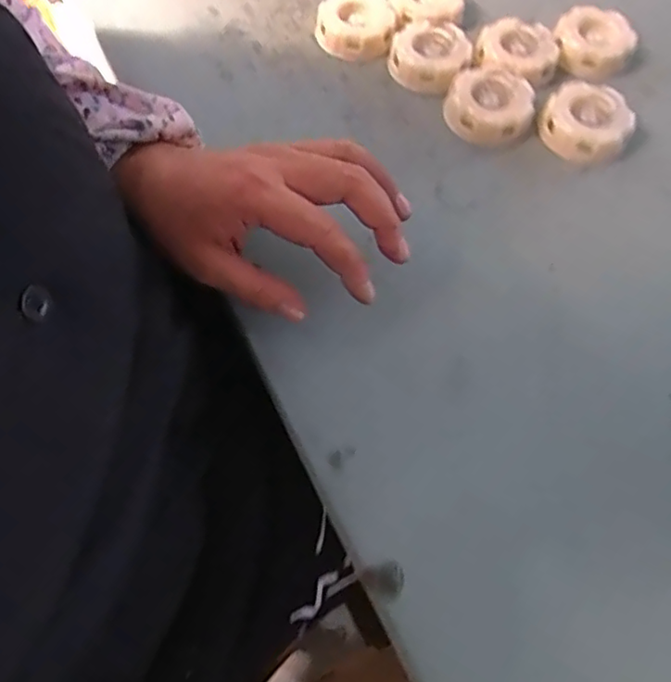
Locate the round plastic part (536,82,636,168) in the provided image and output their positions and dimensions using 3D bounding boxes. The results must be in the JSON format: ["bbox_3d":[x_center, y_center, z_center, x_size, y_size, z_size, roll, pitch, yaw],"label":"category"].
[{"bbox_3d":[0.179,-0.157,0.422,0.061,0.021,0.060,0,64,-1],"label":"round plastic part"}]

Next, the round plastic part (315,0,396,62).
[{"bbox_3d":[0.015,-0.251,0.466,0.061,0.016,0.064,0,64,-1],"label":"round plastic part"}]

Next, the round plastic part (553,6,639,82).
[{"bbox_3d":[0.206,-0.239,0.472,0.062,0.026,0.067,0,64,-1],"label":"round plastic part"}]

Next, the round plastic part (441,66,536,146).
[{"bbox_3d":[0.111,-0.173,0.429,0.063,0.019,0.057,41,70,17],"label":"round plastic part"}]

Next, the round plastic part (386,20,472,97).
[{"bbox_3d":[0.071,-0.218,0.450,0.058,0.021,0.059,0,64,-1],"label":"round plastic part"}]

